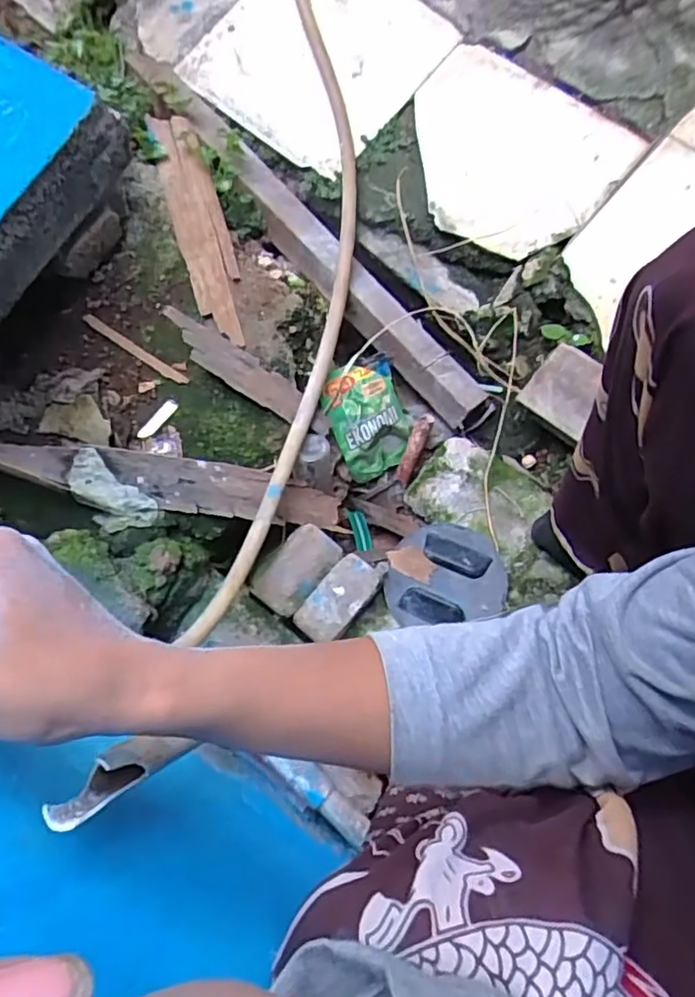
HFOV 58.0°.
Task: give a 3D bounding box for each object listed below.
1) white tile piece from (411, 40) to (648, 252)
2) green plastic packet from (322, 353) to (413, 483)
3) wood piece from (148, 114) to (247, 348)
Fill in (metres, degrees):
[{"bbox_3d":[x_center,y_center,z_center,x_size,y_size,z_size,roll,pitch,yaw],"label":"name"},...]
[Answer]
[{"bbox_3d":[0.195,-0.449,0.812,0.292,0.024,0.248,41,80,11],"label":"white tile piece"},{"bbox_3d":[0.030,-0.100,0.804,0.100,0.023,0.149,-26,116,-9],"label":"green plastic packet"},{"bbox_3d":[-0.183,-0.340,0.780,0.063,0.018,0.320,-16,79,-7],"label":"wood piece"}]

